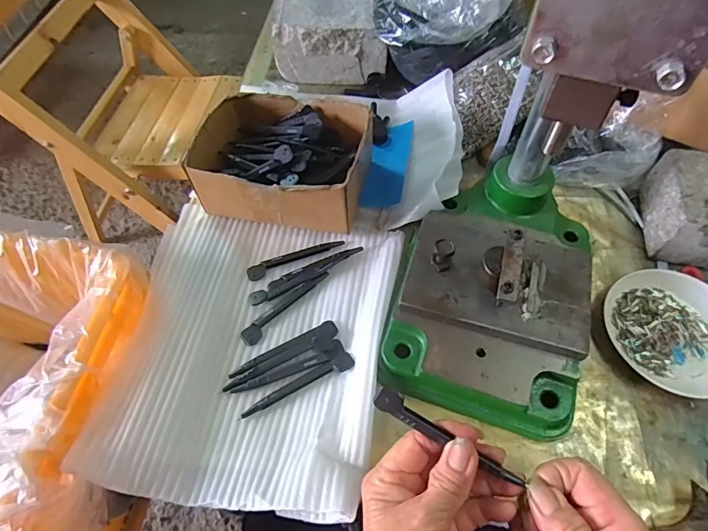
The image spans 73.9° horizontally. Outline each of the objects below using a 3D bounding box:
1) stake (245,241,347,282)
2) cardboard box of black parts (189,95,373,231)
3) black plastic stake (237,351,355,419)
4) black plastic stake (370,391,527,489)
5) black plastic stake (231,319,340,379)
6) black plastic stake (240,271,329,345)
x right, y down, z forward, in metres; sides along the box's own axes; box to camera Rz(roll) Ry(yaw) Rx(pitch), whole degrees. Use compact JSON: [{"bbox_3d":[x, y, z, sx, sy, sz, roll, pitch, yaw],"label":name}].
[{"bbox_3d":[-0.058,-0.009,0.466,0.097,0.005,0.018,-23,59,-16],"label":"stake"},{"bbox_3d":[-0.071,-0.107,0.485,0.162,0.072,0.127,10,56,5],"label":"cardboard box of black parts"},{"bbox_3d":[-0.046,0.099,0.389,0.100,0.008,0.015,-23,59,-16],"label":"black plastic stake"},{"bbox_3d":[0.056,0.102,0.281,0.097,0.010,0.012,30,60,6],"label":"black plastic stake"},{"bbox_3d":[-0.060,0.072,0.407,0.098,0.004,0.015,-23,59,-16],"label":"black plastic stake"},{"bbox_3d":[-0.064,0.036,0.435,0.017,0.006,0.097,37,63,21],"label":"black plastic stake"}]

